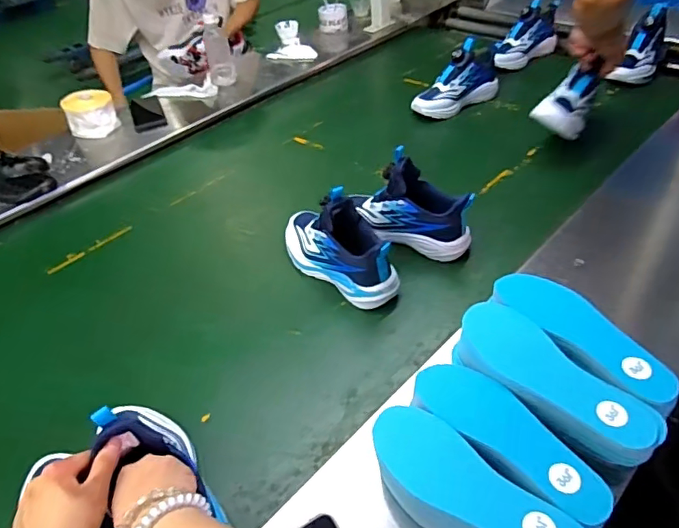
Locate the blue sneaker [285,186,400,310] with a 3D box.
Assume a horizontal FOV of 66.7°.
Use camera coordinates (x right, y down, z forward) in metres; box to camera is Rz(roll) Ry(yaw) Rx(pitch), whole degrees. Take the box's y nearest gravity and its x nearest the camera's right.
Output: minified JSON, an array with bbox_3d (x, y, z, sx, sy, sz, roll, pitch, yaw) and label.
[{"bbox_3d":[-0.008,-0.036,0.758,0.072,0.126,0.217,-36,50,-28],"label":"blue sneaker"}]

